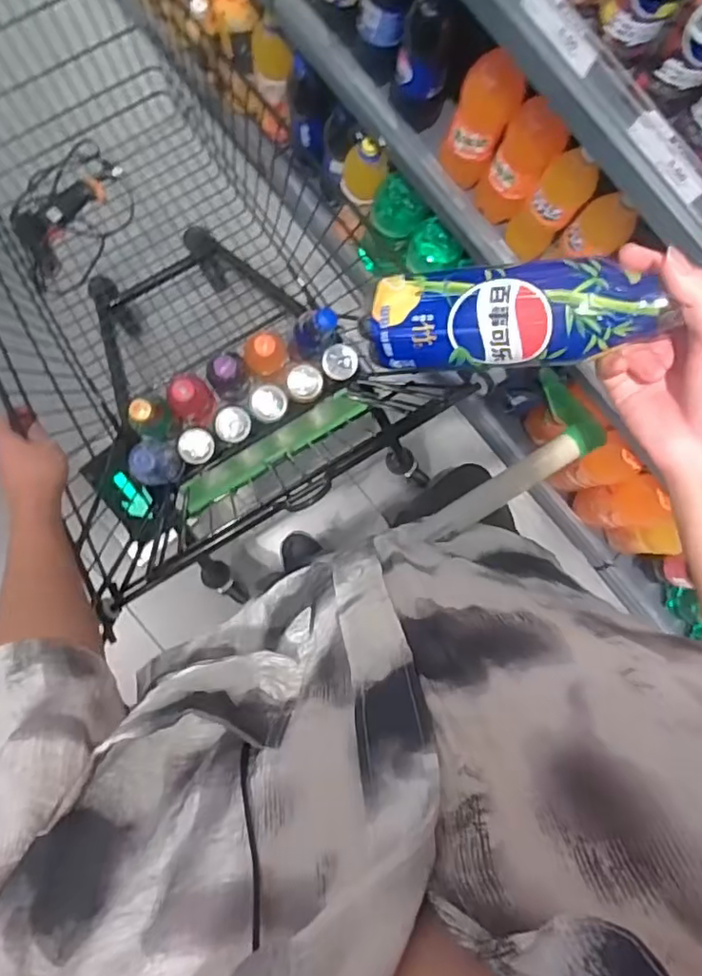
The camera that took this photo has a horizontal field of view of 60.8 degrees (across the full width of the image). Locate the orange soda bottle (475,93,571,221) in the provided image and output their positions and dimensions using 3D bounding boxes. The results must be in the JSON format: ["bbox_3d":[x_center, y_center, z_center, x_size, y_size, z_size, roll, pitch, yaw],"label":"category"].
[{"bbox_3d":[0.238,-0.458,0.865,0.076,0.206,0.060,30,84,-2],"label":"orange soda bottle"}]

